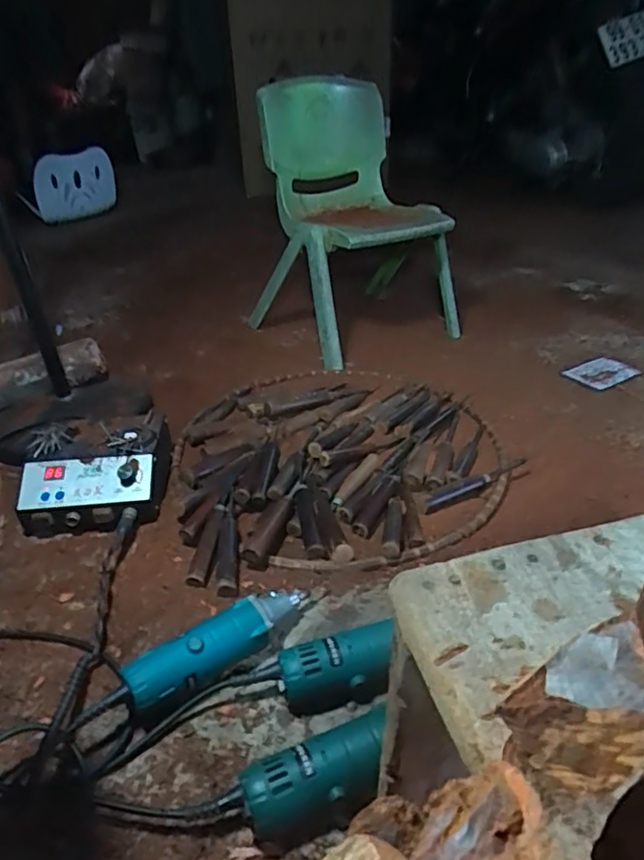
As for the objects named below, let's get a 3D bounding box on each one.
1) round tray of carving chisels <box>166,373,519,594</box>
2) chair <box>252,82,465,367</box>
[{"bbox_3d":[0.025,0.018,0.930,0.486,0.046,0.523,-8,32,-8],"label":"round tray of carving chisels"},{"bbox_3d":[0.060,-0.473,1.281,0.391,0.493,0.402,-25,37,-29],"label":"chair"}]

